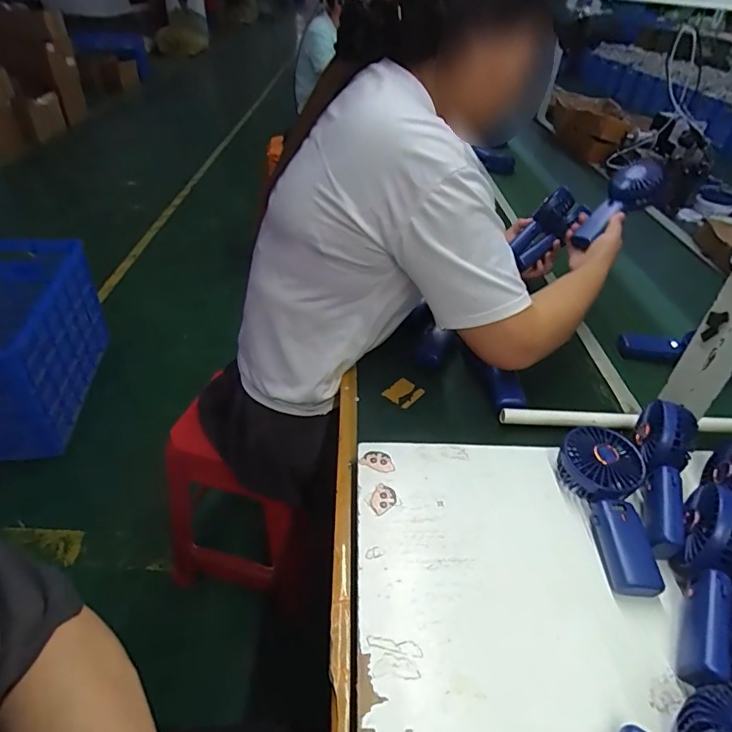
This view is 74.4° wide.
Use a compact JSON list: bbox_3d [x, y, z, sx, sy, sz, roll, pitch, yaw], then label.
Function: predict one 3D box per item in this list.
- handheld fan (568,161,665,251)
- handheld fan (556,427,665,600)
[{"bbox_3d":[0.412,-0.267,0.795,0.157,0.044,0.058,-42,48,7],"label":"handheld fan"},{"bbox_3d":[0.270,0.145,0.512,0.081,0.043,0.185,1,39,-5],"label":"handheld fan"}]

